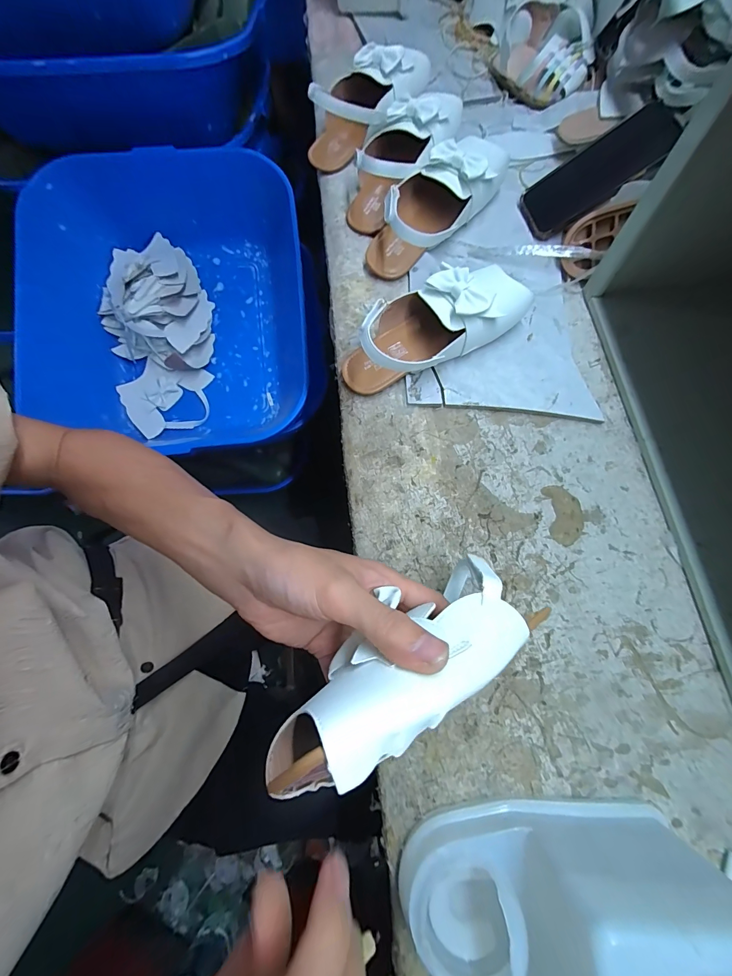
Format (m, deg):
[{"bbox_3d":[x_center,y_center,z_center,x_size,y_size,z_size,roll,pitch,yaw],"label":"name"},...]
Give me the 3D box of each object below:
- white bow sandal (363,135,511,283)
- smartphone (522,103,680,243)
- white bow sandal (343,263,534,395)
[{"bbox_3d":[0.084,-0.338,0.429,0.202,0.083,0.084,-41,77,5],"label":"white bow sandal"},{"bbox_3d":[0.261,-0.362,0.418,0.147,0.011,0.079,-19,74,35],"label":"smartphone"},{"bbox_3d":[0.068,-0.177,0.386,0.206,0.065,0.091,-28,76,-6],"label":"white bow sandal"}]

